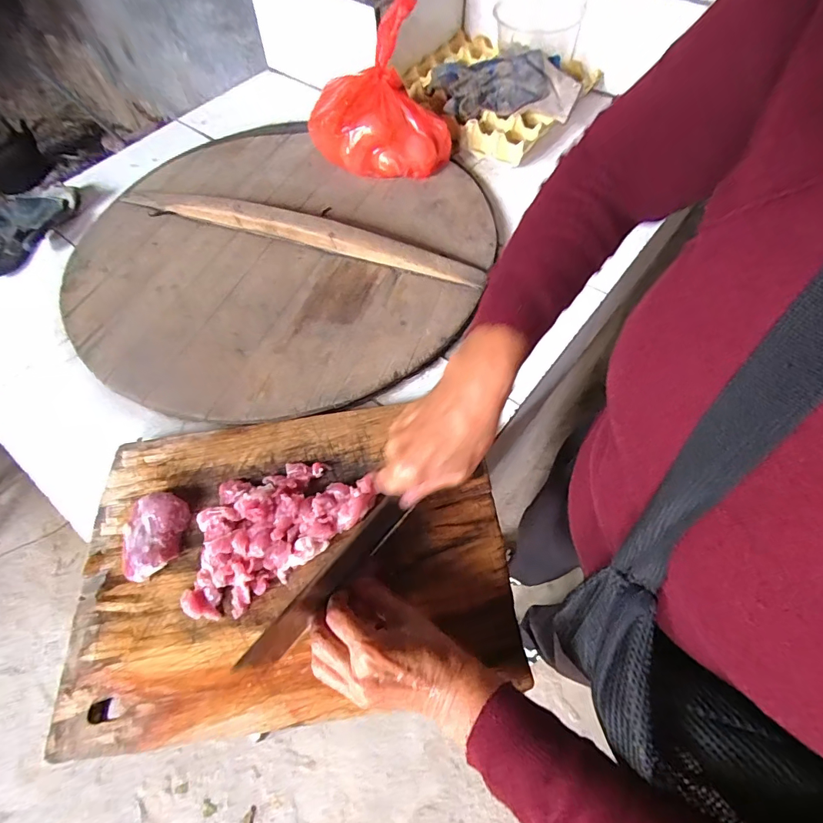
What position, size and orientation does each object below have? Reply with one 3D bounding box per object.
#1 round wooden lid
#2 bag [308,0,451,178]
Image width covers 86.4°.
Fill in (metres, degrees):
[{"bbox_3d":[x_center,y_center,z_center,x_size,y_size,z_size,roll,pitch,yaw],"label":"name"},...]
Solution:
[{"bbox_3d":[-0.183,-0.218,0.597,0.541,0.053,0.503,-1,63,2],"label":"round wooden lid"},{"bbox_3d":[-0.049,-0.439,0.618,0.204,0.161,0.129,-10,63,-2],"label":"bag"}]

